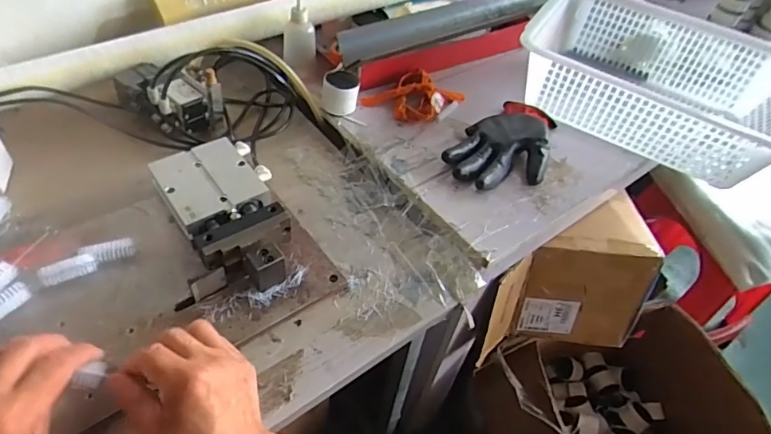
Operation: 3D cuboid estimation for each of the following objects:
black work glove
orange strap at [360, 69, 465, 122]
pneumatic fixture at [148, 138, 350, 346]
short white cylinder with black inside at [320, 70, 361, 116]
[{"bbox_3d":[0.170,-0.102,0.672,0.118,0.027,0.209,26,52,16],"label":"black work glove"},{"bbox_3d":[0.044,-0.183,0.720,0.099,0.022,0.121,36,55,22],"label":"orange strap"},{"bbox_3d":[-0.165,0.013,0.530,0.144,0.048,0.233,-25,57,-25],"label":"pneumatic fixture"},{"bbox_3d":[-0.063,-0.177,0.684,0.052,0.048,0.048,3,49,-4],"label":"short white cylinder with black inside"}]

